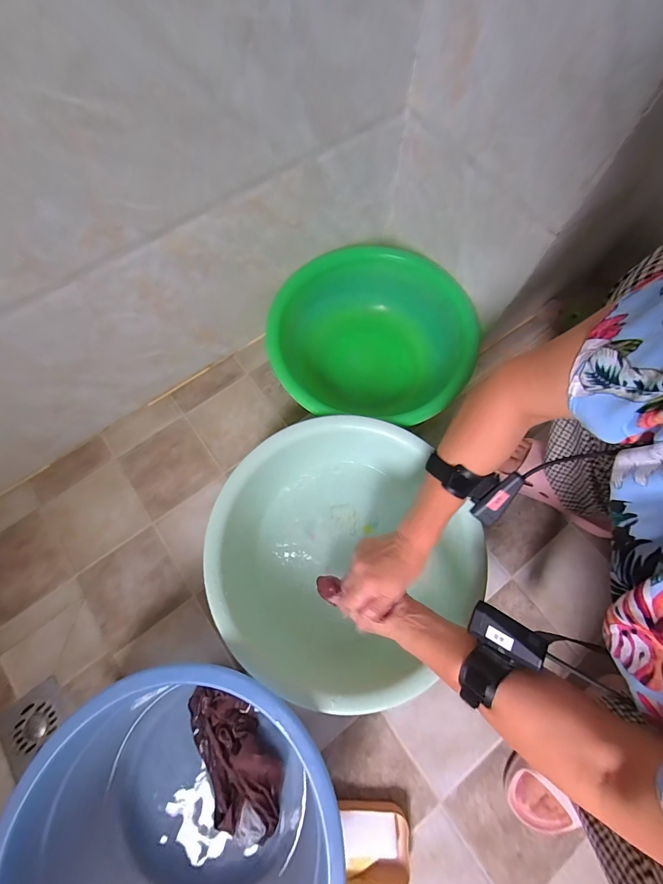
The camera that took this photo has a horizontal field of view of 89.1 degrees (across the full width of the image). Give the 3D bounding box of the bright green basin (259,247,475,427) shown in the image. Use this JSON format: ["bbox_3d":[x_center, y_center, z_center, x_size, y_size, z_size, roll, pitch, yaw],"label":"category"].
[{"bbox_3d":[0.081,-0.195,0.646,0.351,0.111,0.340,0,73,0],"label":"bright green basin"}]

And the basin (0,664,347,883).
[{"bbox_3d":[-0.168,0.464,0.417,0.351,0.165,0.342,0,73,0],"label":"basin"}]

